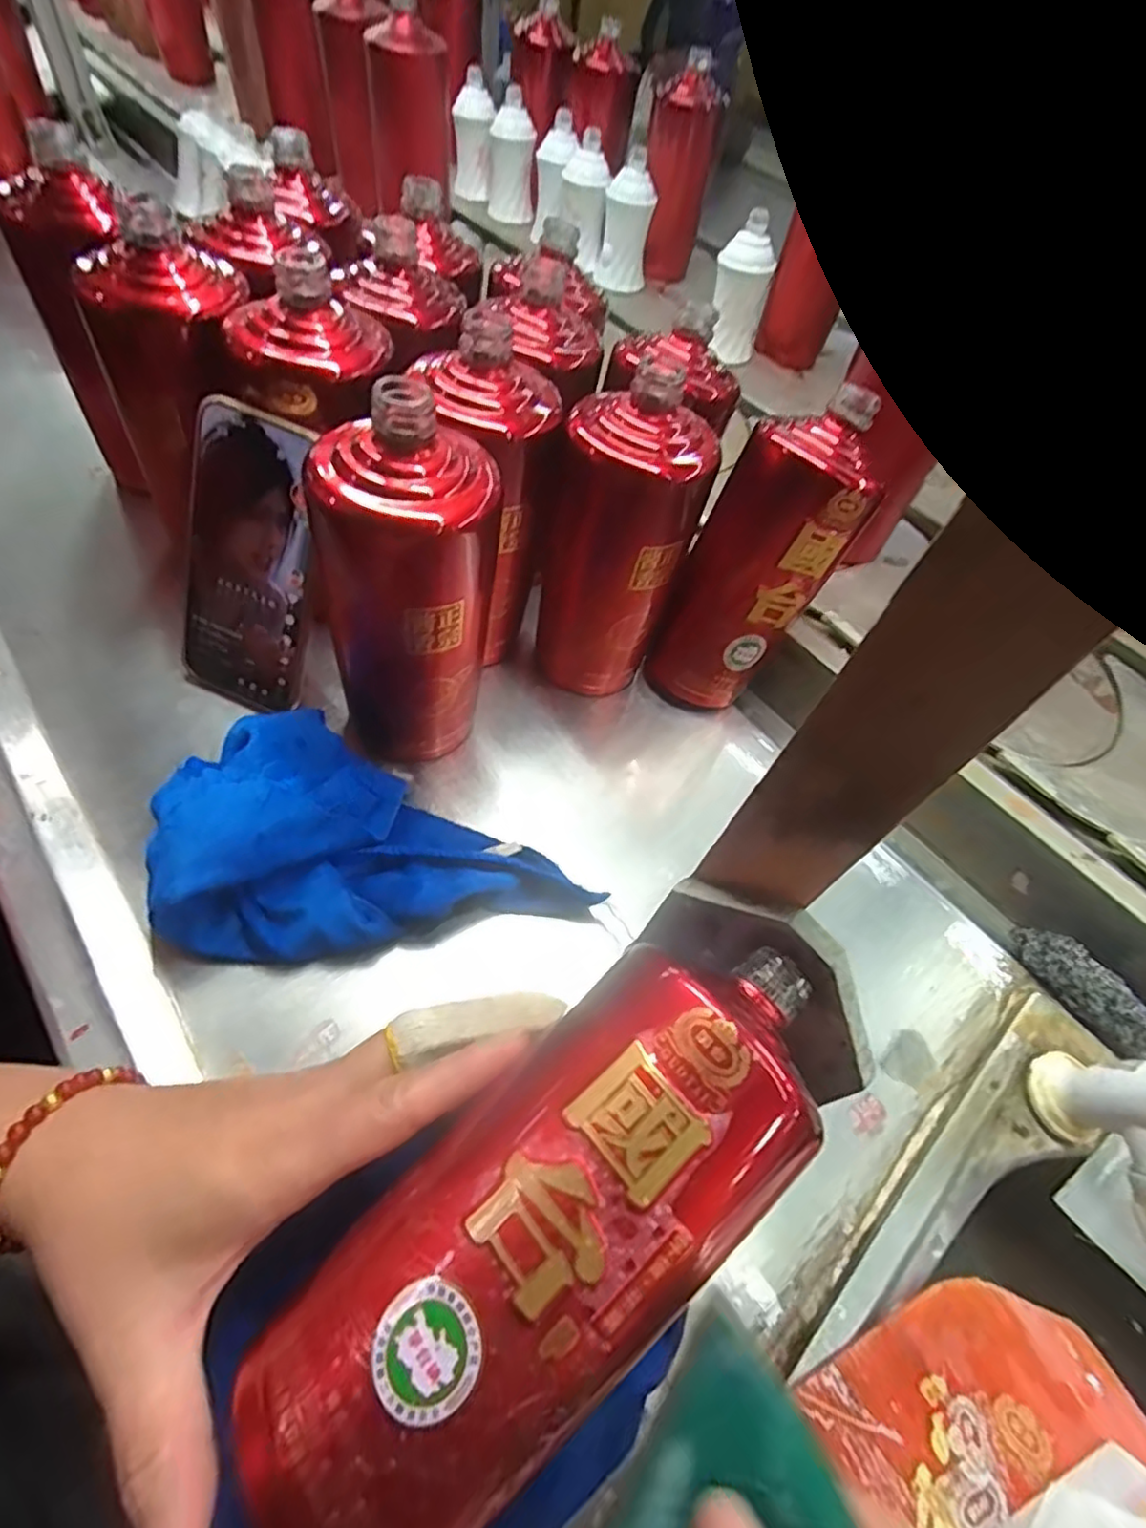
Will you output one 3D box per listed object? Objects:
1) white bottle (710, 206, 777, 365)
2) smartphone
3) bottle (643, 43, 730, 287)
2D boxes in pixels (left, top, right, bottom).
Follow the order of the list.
[{"bbox_3d":[0.160,-0.452,0.618,0.041,0.114,0.042,-24,62,-22],"label":"white bottle"},{"bbox_3d":[-0.188,-0.112,0.366,0.079,0.162,0.017,25,28,11],"label":"smartphone"},{"bbox_3d":[0.113,-0.652,0.723,0.074,0.185,0.063,17,55,4],"label":"bottle"}]

